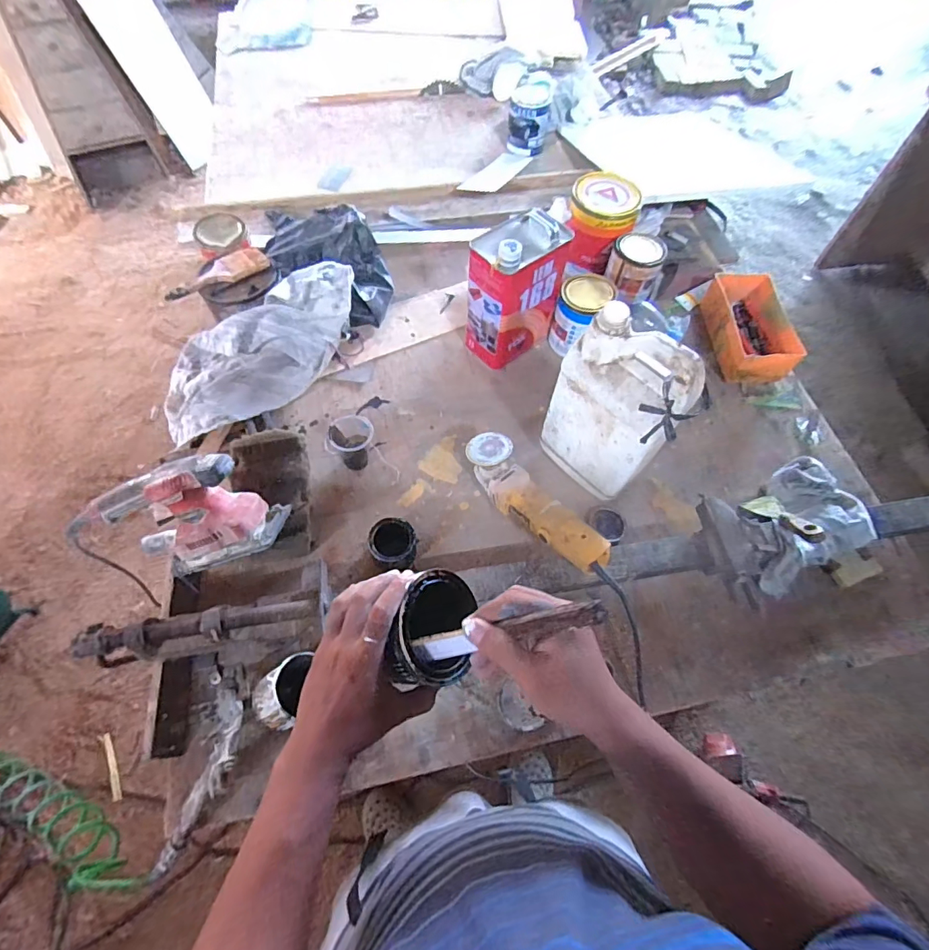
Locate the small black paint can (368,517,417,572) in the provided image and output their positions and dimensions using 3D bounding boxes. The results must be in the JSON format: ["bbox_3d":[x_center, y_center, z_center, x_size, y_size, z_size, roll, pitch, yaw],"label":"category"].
[{"bbox_3d":[-0.114,0.117,0.762,0.075,0.062,0.077,1,61,-3],"label":"small black paint can"}]

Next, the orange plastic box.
[{"bbox_3d":[0.600,-0.309,0.988,0.135,0.081,0.233,-7,63,-6],"label":"orange plastic box"}]

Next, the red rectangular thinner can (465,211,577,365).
[{"bbox_3d":[0.096,-0.344,0.907,0.163,0.260,0.114,-37,69,-19],"label":"red rectangular thinner can"}]

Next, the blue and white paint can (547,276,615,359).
[{"bbox_3d":[0.229,-0.327,0.957,0.092,0.126,0.112,38,66,17],"label":"blue and white paint can"}]

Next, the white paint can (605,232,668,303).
[{"bbox_3d":[0.368,-0.445,1.023,0.115,0.112,0.109,11,61,3],"label":"white paint can"}]

